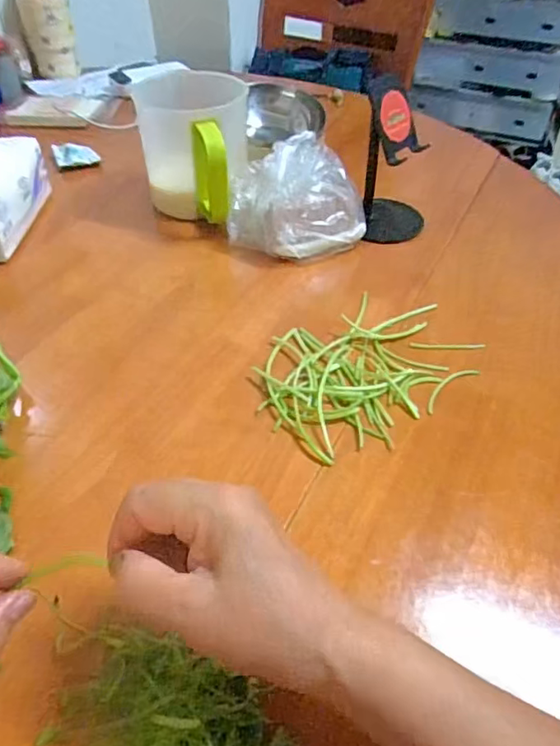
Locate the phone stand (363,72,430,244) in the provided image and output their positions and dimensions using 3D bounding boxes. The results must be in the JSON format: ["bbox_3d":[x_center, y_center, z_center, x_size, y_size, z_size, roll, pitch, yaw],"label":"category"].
[{"bbox_3d":[0.130,-0.230,0.609,0.072,0.153,0.087,7,45,7],"label":"phone stand"}]

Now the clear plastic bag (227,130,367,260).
[{"bbox_3d":[0.016,-0.186,0.598,0.143,0.104,0.084,8,45,10],"label":"clear plastic bag"}]

